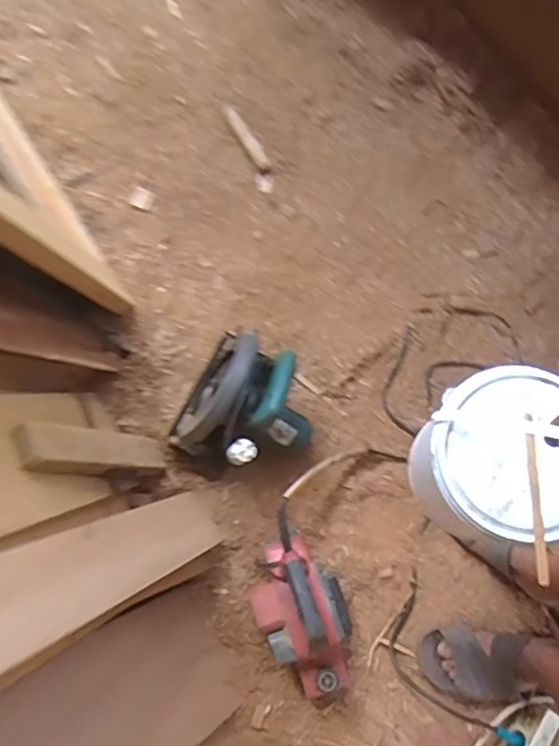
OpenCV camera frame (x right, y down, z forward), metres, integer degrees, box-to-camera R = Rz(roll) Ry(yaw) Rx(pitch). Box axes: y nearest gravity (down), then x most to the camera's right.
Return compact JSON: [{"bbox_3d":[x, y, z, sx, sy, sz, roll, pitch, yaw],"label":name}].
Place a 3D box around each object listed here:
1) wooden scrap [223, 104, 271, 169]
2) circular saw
[{"bbox_3d":[-0.075,-0.519,1.295,0.028,0.008,0.174,-31,79,-8],"label":"wooden scrap"},{"bbox_3d":[-0.058,0.062,1.066,0.236,0.185,0.232,27,78,5],"label":"circular saw"}]

